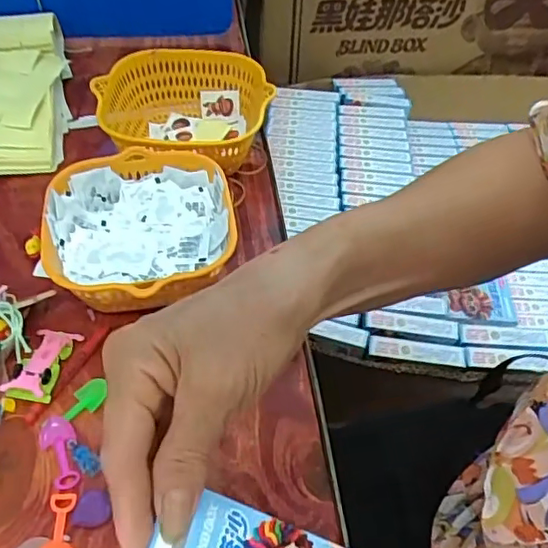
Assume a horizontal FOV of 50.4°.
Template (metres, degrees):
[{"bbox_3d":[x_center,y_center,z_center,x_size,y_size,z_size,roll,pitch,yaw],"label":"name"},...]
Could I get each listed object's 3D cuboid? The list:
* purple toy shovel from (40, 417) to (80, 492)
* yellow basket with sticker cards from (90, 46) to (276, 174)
[{"bbox_3d":[-0.136,0.110,0.370,0.022,0.014,0.050,-23,56,-21],"label":"purple toy shovel"},{"bbox_3d":[-0.083,-0.143,0.547,0.150,0.073,0.144,-5,51,-9],"label":"yellow basket with sticker cards"}]

